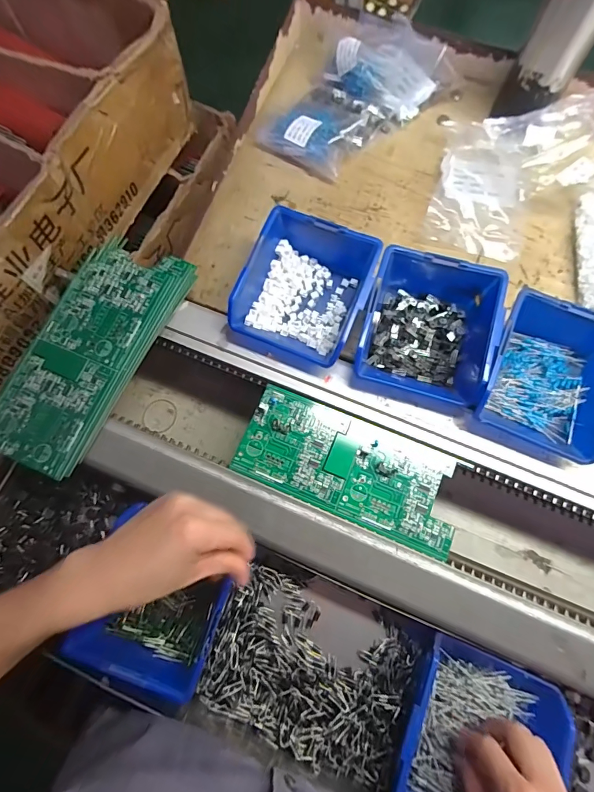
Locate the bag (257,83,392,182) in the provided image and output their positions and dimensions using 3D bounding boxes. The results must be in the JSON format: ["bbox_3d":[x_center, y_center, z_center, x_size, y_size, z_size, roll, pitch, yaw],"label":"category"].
[{"bbox_3d":[0.028,-0.320,0.478,0.109,0.035,0.112,38,77,10],"label":"bag"}]

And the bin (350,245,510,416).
[{"bbox_3d":[0.128,-0.070,0.395,0.118,0.061,0.148,15,74,5],"label":"bin"}]

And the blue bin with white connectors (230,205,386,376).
[{"bbox_3d":[0.008,-0.106,0.409,0.117,0.065,0.134,23,75,7],"label":"blue bin with white connectors"}]

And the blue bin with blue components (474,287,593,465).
[{"bbox_3d":[0.241,-0.016,0.385,0.123,0.062,0.135,27,75,8],"label":"blue bin with blue components"}]

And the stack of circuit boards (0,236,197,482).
[{"bbox_3d":[-0.204,-0.046,0.397,0.099,0.023,0.239,24,75,7],"label":"stack of circuit boards"}]

